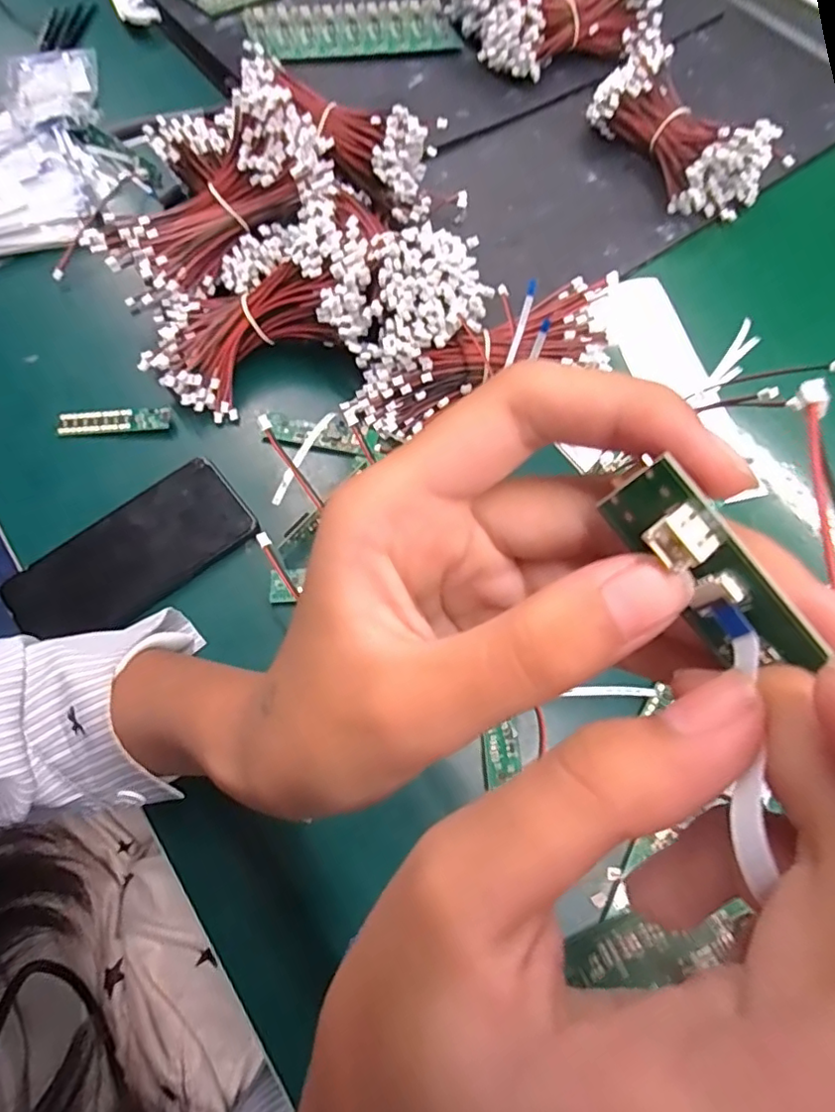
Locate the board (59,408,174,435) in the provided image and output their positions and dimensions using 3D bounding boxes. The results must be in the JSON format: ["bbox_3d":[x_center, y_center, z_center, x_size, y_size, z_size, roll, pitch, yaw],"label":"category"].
[{"bbox_3d":[-0.218,-0.098,0.414,0.081,0.006,0.017,-5,70,-3],"label":"board"}]

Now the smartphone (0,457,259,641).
[{"bbox_3d":[-0.186,0.001,0.379,0.152,0.007,0.070,-38,75,-13],"label":"smartphone"}]

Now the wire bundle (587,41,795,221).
[{"bbox_3d":[0.225,-0.362,0.495,0.078,0.056,0.162,-32,72,-12],"label":"wire bundle"}]

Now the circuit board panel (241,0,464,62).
[{"bbox_3d":[-0.062,-0.501,0.551,0.191,0.015,0.079,-14,69,-6],"label":"circuit board panel"}]

